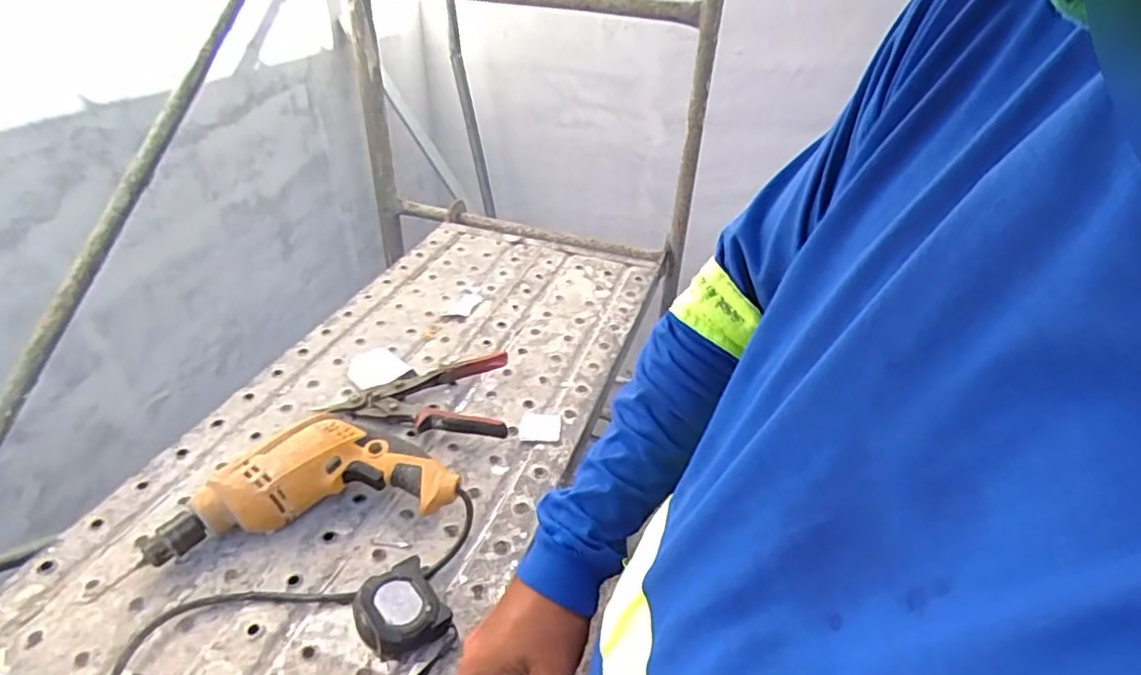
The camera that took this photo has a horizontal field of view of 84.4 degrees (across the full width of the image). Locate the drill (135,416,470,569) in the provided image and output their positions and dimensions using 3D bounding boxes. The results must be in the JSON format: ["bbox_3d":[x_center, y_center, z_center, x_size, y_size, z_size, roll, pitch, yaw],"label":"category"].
[{"bbox_3d":[-0.248,0.138,0.610,0.268,0.071,0.120,-5,36,-12],"label":"drill"}]

